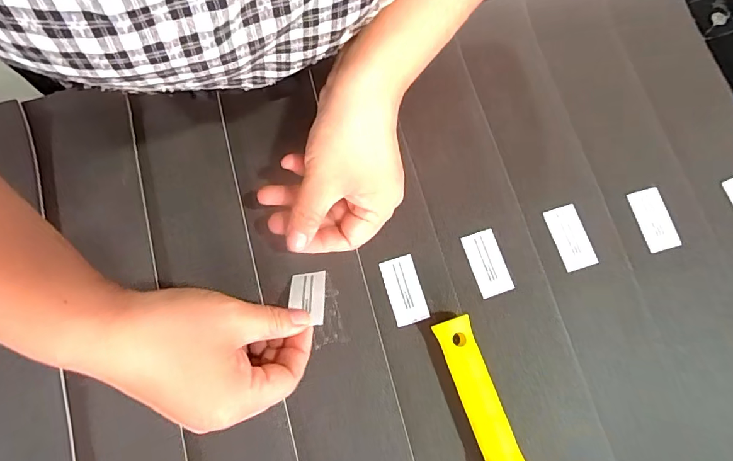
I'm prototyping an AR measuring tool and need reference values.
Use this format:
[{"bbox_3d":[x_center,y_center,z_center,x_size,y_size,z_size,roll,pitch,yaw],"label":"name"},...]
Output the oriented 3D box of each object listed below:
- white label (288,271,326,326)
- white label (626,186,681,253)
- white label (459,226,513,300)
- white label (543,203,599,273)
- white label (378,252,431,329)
[{"bbox_3d":[-0.043,0.048,0.310,0.026,0.004,0.047,-7,43,2],"label":"white label"},{"bbox_3d":[0.232,-0.009,0.349,0.025,0.004,0.050,-16,76,7],"label":"white label"},{"bbox_3d":[0.094,0.025,0.337,0.026,0.004,0.050,-19,79,2],"label":"white label"},{"bbox_3d":[0.162,0.006,0.344,0.025,0.004,0.051,-19,81,5],"label":"white label"},{"bbox_3d":[0.029,0.045,0.329,0.026,0.004,0.050,-16,78,-1],"label":"white label"}]

